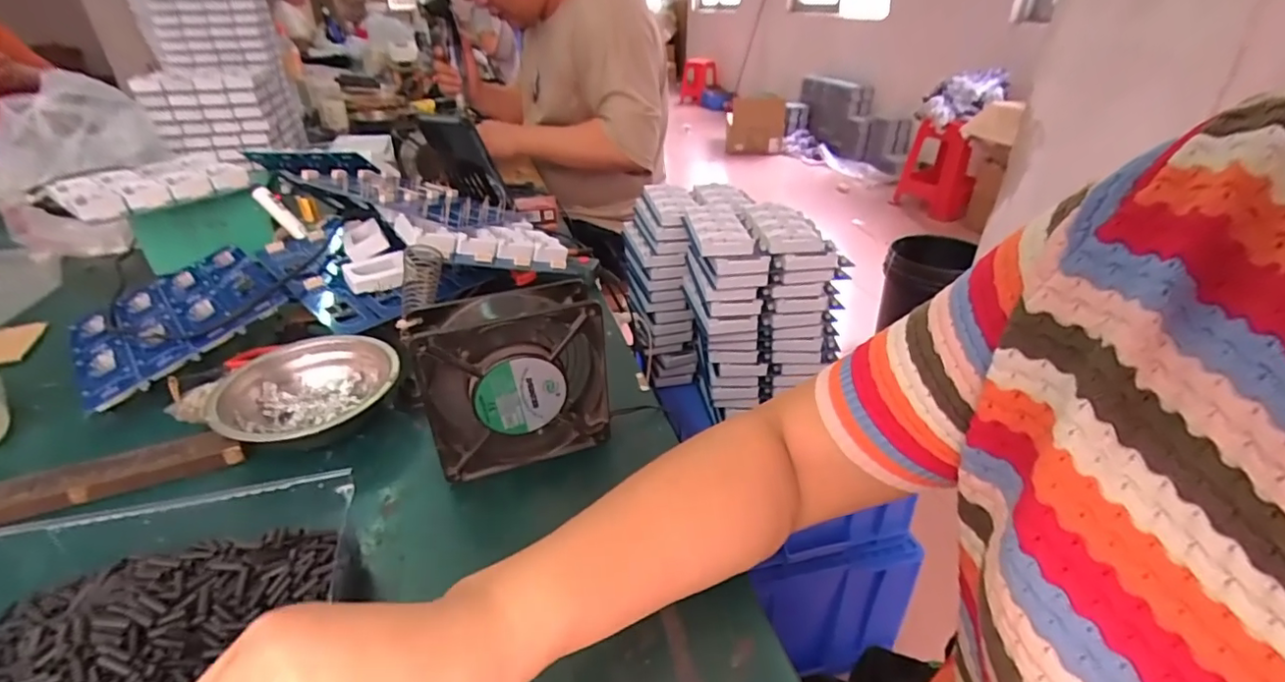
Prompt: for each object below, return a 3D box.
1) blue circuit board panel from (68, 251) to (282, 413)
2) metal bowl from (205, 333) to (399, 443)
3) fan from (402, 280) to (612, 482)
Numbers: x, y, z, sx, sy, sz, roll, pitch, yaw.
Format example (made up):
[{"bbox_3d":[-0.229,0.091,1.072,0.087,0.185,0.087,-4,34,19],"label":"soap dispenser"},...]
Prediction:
[{"bbox_3d":[-0.438,-0.026,0.527,0.159,0.012,0.195,-39,46,-25],"label":"blue circuit board panel"},{"bbox_3d":[-0.257,0.045,0.439,0.124,0.042,0.123,-1,31,0],"label":"metal bowl"},{"bbox_3d":[-0.086,0.030,0.387,0.118,0.123,0.038,-12,33,-18],"label":"fan"}]

